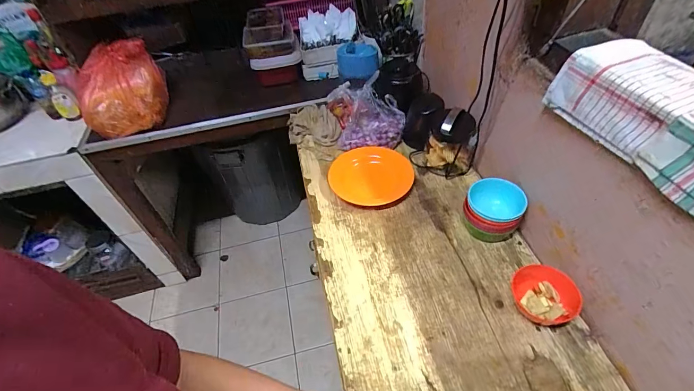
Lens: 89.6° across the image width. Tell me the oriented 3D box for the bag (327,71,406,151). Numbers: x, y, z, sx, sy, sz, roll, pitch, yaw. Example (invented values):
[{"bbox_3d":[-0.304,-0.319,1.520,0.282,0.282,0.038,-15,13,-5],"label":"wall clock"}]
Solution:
[{"bbox_3d":[0.054,-0.240,0.979,0.186,0.130,0.193,-12,47,-4],"label":"bag"}]

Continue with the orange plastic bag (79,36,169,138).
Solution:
[{"bbox_3d":[-0.668,-0.316,1.033,0.219,0.188,0.207,-9,47,-1],"label":"orange plastic bag"}]

